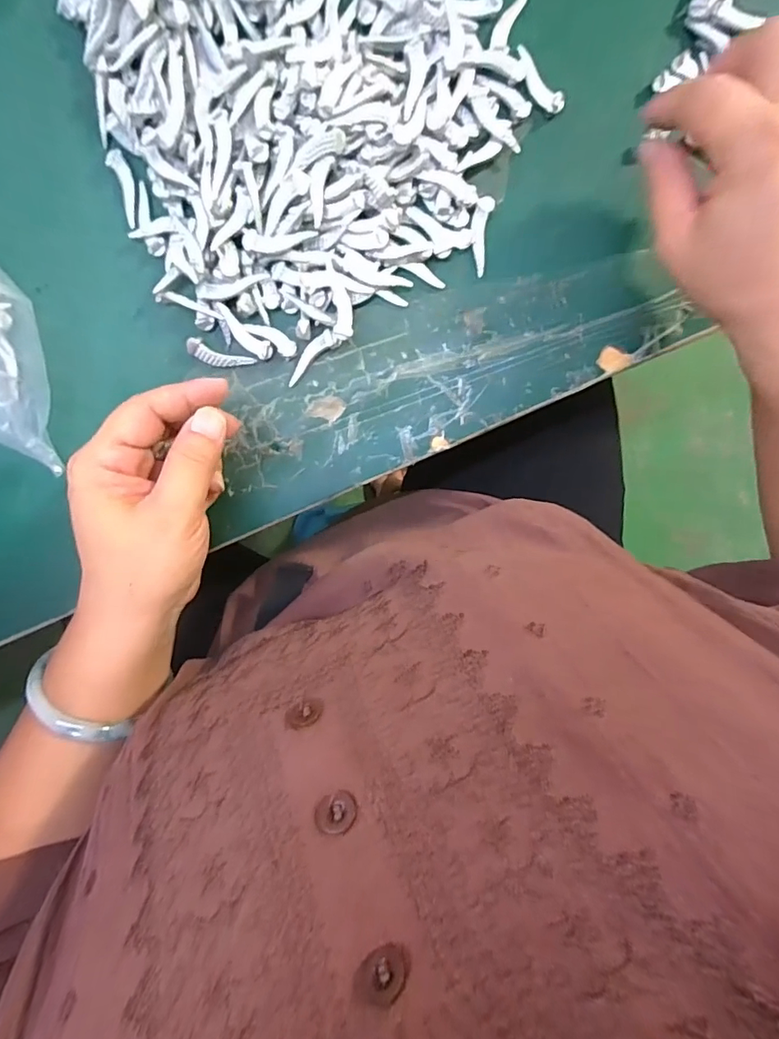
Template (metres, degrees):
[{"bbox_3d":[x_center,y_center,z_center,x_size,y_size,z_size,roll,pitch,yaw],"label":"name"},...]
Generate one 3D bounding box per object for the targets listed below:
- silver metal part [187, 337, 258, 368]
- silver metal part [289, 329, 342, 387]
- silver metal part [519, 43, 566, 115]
[{"bbox_3d":[-0.097,-0.093,0.280,0.037,0.007,0.011,20,96,-2],"label":"silver metal part"},{"bbox_3d":[-0.046,-0.093,0.281,0.037,0.007,0.010,-40,94,4],"label":"silver metal part"},{"bbox_3d":[0.080,-0.236,0.265,0.012,0.004,0.038,-42,94,4],"label":"silver metal part"}]

